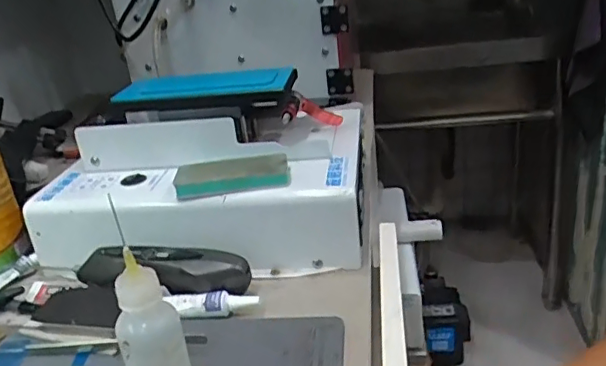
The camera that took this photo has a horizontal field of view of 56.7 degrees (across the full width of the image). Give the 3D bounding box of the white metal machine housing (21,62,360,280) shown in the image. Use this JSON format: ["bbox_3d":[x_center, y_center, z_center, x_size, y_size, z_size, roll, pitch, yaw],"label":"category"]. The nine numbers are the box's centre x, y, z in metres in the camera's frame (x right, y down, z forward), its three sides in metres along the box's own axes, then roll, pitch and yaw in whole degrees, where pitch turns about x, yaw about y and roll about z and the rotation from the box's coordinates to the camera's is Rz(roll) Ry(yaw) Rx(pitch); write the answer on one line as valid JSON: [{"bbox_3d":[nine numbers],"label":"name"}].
[{"bbox_3d":[-0.086,-0.016,0.507,0.278,0.133,0.165,-2,23,10],"label":"white metal machine housing"}]

